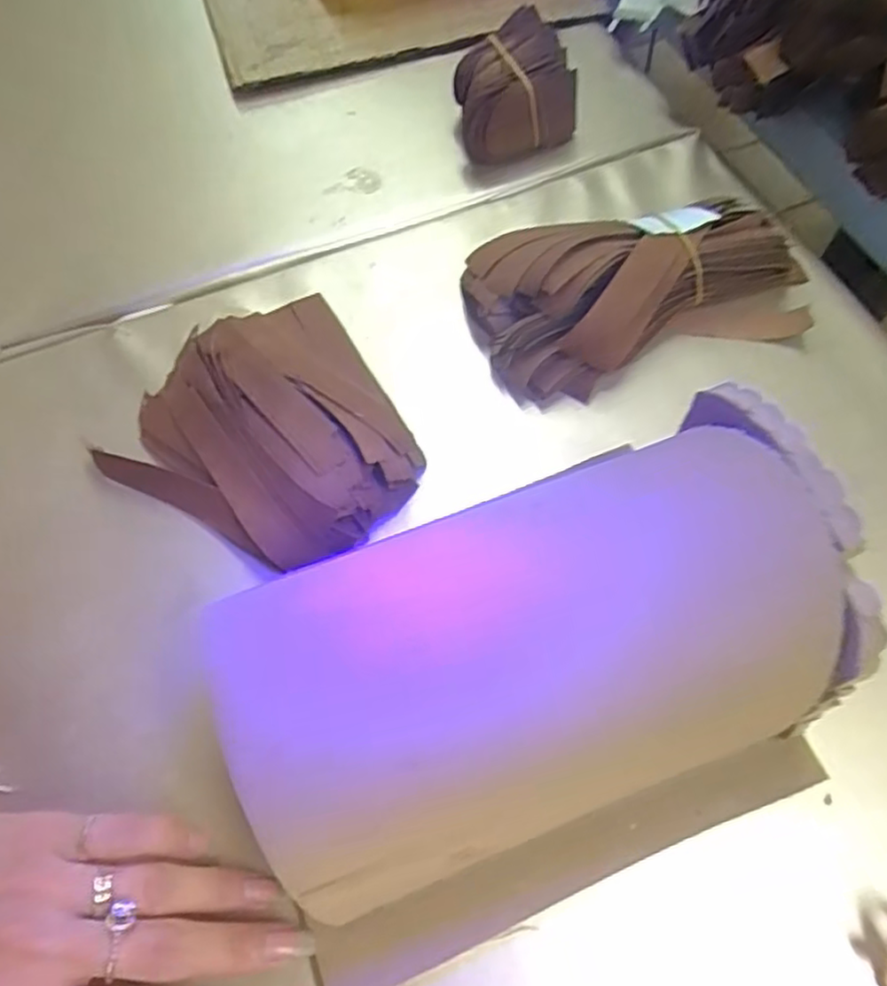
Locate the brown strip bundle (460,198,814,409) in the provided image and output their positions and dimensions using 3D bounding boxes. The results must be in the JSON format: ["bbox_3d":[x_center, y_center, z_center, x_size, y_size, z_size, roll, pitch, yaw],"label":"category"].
[{"bbox_3d":[0.106,-0.106,0.358,0.180,0.043,0.084,-10,65,-6],"label":"brown strip bundle"}]

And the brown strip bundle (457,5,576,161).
[{"bbox_3d":[0.042,-0.245,0.427,0.074,0.056,0.055,-17,66,-10],"label":"brown strip bundle"}]

